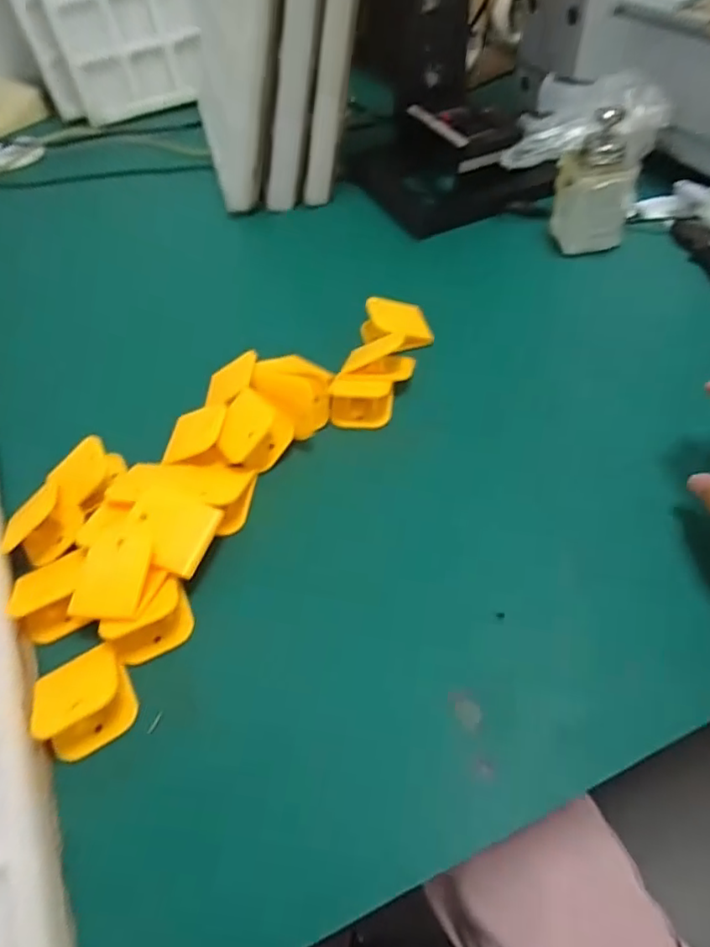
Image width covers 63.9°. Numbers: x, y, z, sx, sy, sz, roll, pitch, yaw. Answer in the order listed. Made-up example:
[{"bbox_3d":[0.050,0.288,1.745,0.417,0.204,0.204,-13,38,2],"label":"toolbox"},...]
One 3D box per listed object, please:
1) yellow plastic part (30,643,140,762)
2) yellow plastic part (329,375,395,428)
[{"bbox_3d":[-0.154,0.127,0.323,0.049,0.030,0.048,-36,57,-19],"label":"yellow plastic part"},{"bbox_3d":[0.005,-0.057,0.448,0.047,0.023,0.038,0,54,8],"label":"yellow plastic part"}]

